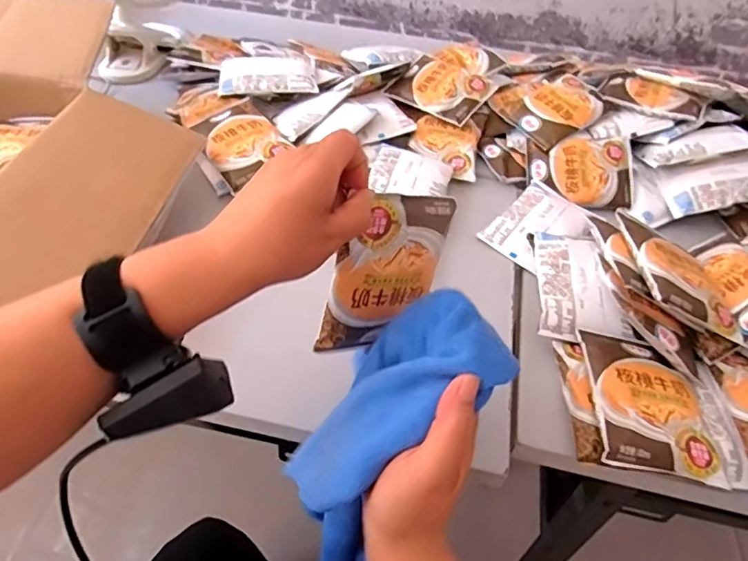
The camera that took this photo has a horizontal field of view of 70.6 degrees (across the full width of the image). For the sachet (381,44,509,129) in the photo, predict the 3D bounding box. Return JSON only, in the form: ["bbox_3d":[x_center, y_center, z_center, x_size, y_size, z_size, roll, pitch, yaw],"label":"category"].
[{"bbox_3d":[0.111,-0.287,0.742,0.124,0.021,0.150,32,63,20],"label":"sachet"}]

